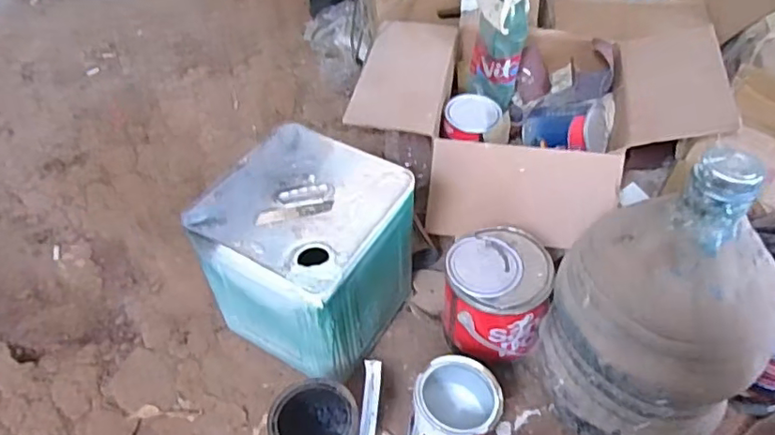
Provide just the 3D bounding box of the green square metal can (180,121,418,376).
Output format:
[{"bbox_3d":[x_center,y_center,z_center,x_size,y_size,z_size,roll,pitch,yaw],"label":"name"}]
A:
[{"bbox_3d":[-0.113,0.062,0.853,0.241,0.255,0.238,23,51,23],"label":"green square metal can"}]

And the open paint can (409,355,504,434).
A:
[{"bbox_3d":[0.087,0.268,0.752,0.109,0.136,0.111,-1,46,1],"label":"open paint can"}]

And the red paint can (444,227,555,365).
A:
[{"bbox_3d":[0.154,0.113,0.836,0.136,0.129,0.145,-1,46,1],"label":"red paint can"}]

